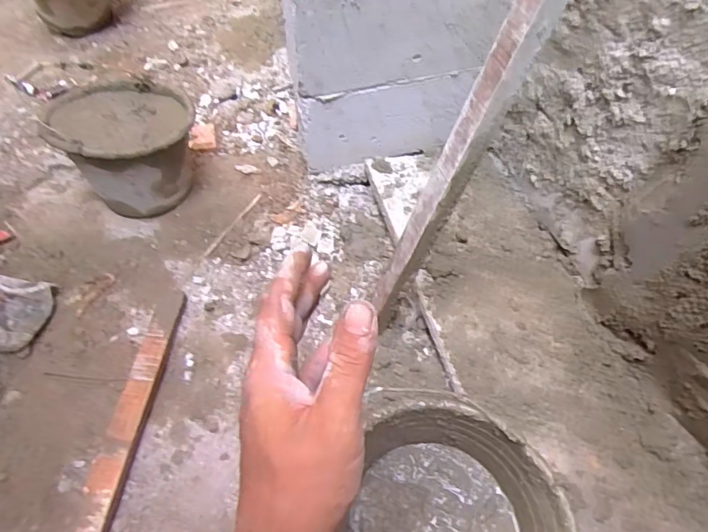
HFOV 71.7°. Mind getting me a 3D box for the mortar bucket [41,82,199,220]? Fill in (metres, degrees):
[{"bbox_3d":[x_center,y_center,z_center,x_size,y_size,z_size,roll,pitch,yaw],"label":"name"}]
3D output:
[{"bbox_3d":[-0.471,-0.234,1.046,0.281,0.255,0.232,17,55,12],"label":"mortar bucket"}]

